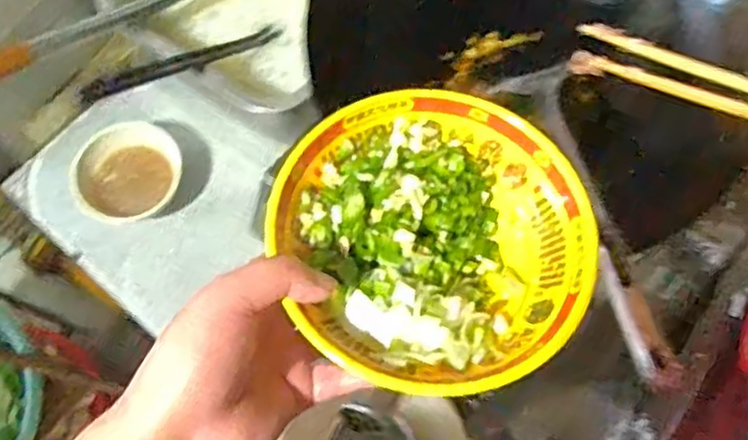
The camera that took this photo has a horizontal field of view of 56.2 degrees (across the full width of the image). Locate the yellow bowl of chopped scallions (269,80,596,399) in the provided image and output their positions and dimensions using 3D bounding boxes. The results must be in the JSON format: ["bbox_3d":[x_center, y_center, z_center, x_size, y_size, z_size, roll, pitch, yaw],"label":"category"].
[{"bbox_3d":[0.032,0.011,0.393,0.169,0.053,0.164,0,70,0],"label":"yellow bowl of chopped scallions"}]

